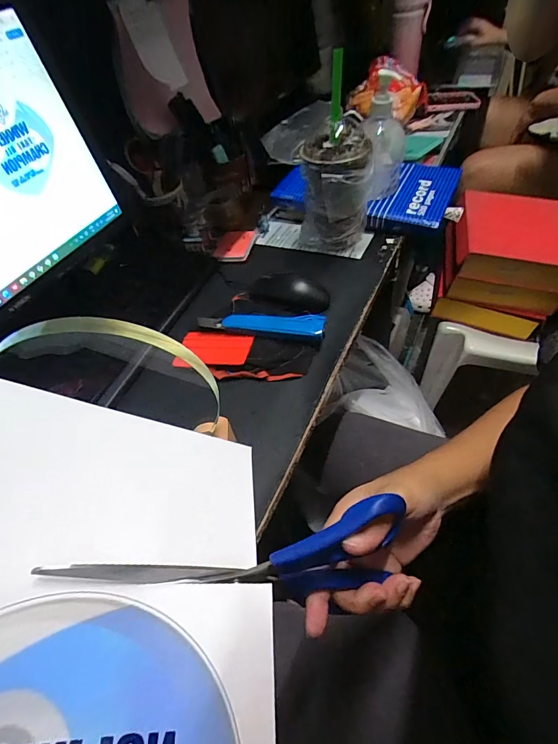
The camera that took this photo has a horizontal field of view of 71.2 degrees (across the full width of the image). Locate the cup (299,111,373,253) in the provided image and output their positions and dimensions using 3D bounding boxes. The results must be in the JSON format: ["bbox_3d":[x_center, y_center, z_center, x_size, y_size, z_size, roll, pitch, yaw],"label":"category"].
[{"bbox_3d":[0.085,-0.273,0.589,0.106,0.164,0.122,3,50,12],"label":"cup"}]

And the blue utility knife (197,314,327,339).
[{"bbox_3d":[-0.024,-0.058,0.496,0.162,0.023,0.035,0,50,9],"label":"blue utility knife"}]

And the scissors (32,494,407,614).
[{"bbox_3d":[-0.025,0.120,0.245,0.205,0.075,0.028,-2,46,-12],"label":"scissors"}]

